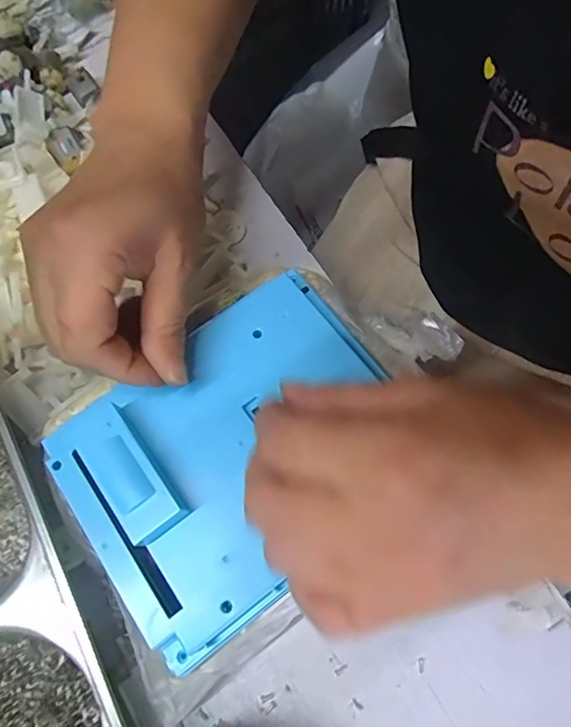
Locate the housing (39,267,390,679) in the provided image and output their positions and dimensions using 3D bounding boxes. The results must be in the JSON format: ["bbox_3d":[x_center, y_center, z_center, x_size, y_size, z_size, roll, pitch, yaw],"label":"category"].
[{"bbox_3d":[-0.021,0.037,0.233,0.155,0.027,0.122,-37,78,-12],"label":"housing"}]

